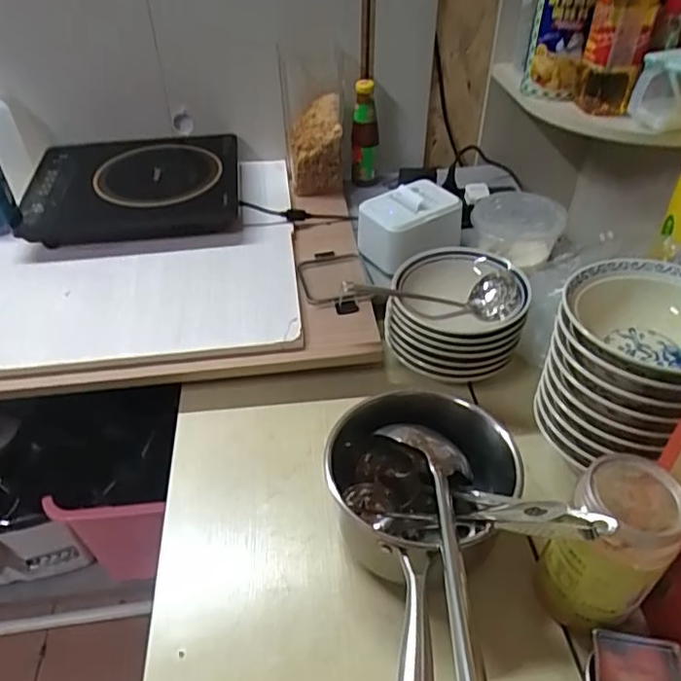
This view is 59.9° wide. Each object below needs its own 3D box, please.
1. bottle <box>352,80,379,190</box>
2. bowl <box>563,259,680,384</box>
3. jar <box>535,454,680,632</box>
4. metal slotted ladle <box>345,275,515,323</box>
[{"bbox_3d":[0.044,-0.371,1.060,0.046,0.182,0.055,1,41,3],"label":"bottle"},{"bbox_3d":[0.320,-0.011,0.597,0.163,0.064,0.175,-1,41,1],"label":"bowl"},{"bbox_3d":[0.247,0.192,0.541,0.091,0.164,0.095,-1,41,1],"label":"jar"},{"bbox_3d":[0.120,-0.059,0.792,0.219,0.052,0.064,8,42,11],"label":"metal slotted ladle"}]

